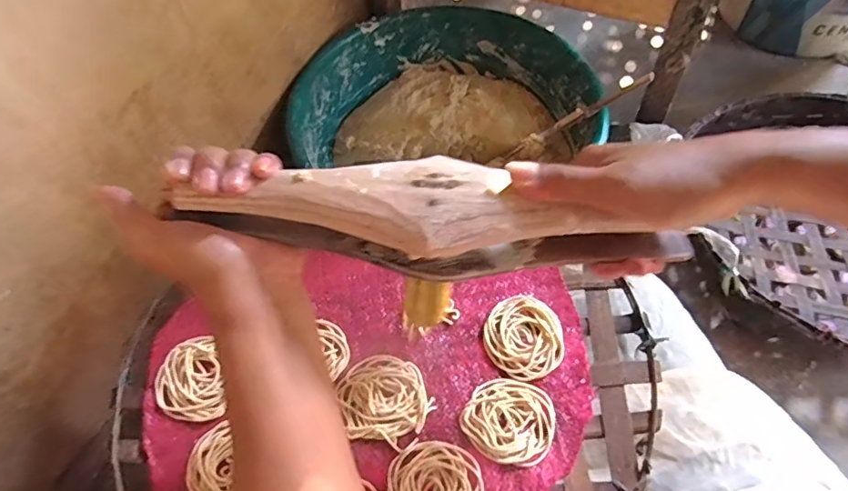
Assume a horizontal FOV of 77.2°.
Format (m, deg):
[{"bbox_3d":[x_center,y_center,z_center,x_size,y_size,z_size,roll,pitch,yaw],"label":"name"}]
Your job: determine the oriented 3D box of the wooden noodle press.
[{"bbox_3d":[0.012,-0.016,0.311,0.286,0.047,0.062,5,57,-5],"label":"wooden noodle press"}]

